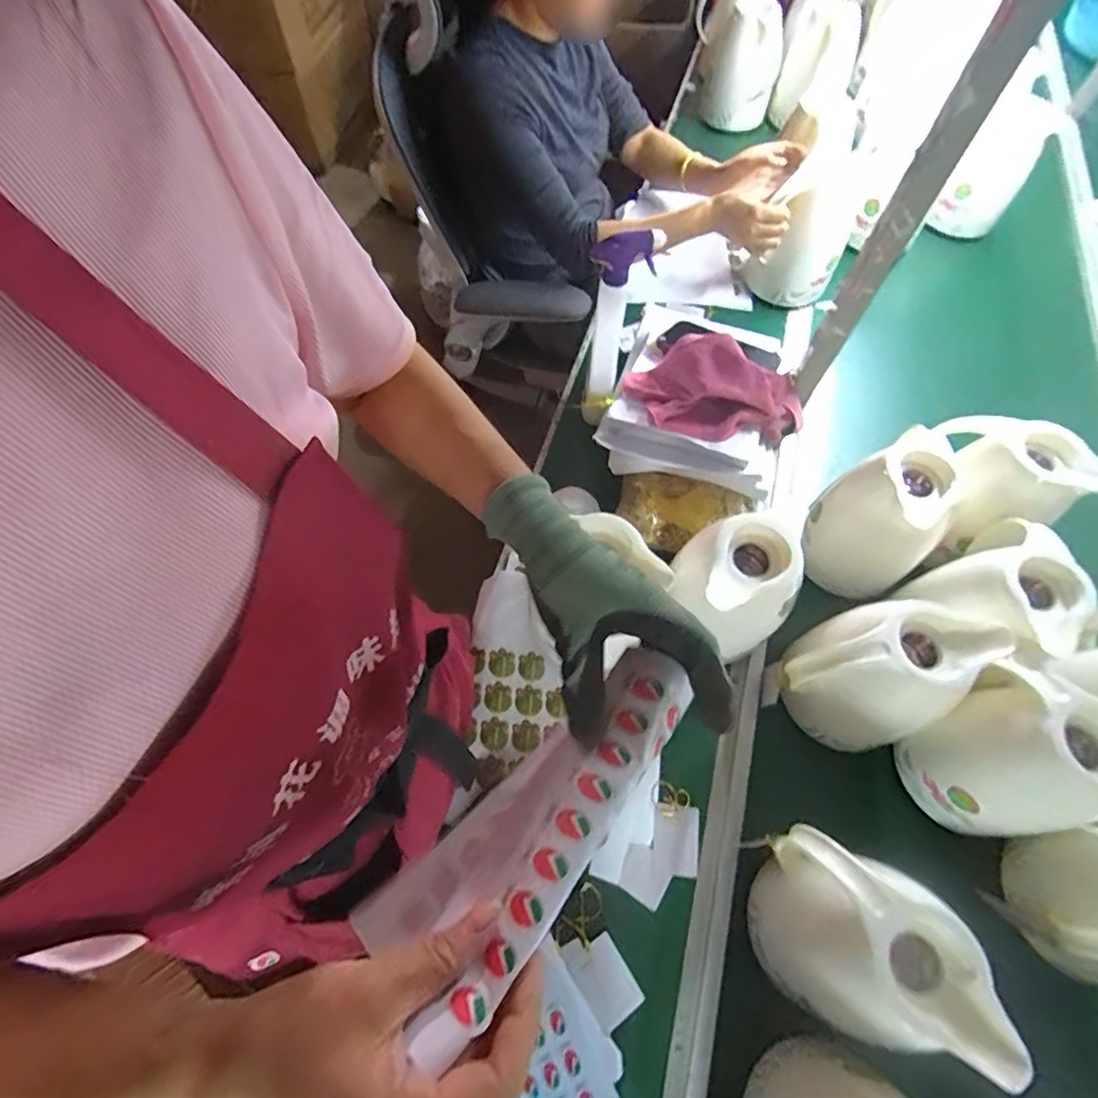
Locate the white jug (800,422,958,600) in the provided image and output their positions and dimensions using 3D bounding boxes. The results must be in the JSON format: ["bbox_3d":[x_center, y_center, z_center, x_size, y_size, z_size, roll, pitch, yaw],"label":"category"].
[{"bbox_3d":[0.418,-0.036,0.708,0.134,0.195,0.120,40,69,16],"label":"white jug"}]

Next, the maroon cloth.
[{"bbox_3d":[0.214,-0.194,0.713,0.237,0.087,0.131,17,65,6],"label":"maroon cloth"}]

